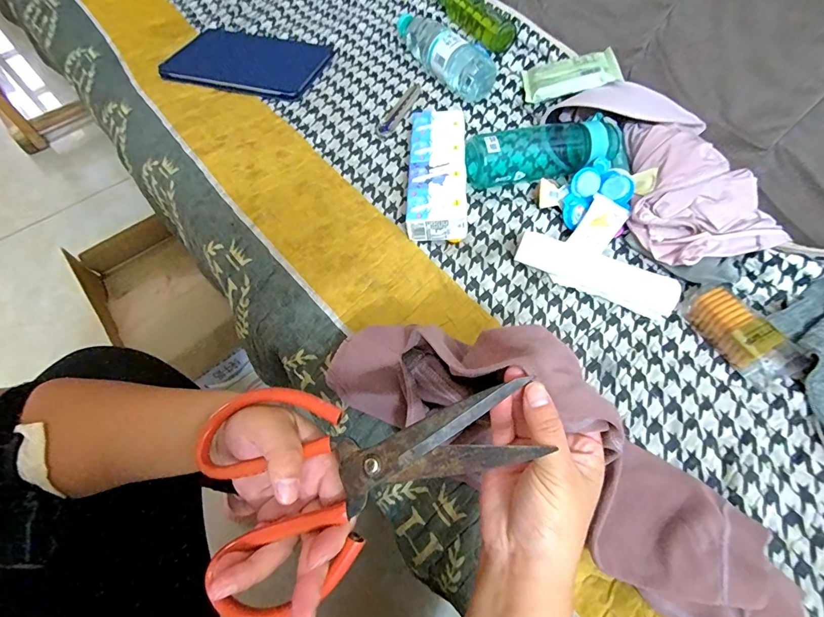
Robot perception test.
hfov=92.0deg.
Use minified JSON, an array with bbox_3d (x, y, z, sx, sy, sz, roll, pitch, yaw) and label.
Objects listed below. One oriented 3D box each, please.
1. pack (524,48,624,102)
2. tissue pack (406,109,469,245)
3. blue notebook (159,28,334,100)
[{"bbox_3d":[0.239,-0.358,0.604,0.133,0.023,0.089,-3,59,20],"label":"pack"},{"bbox_3d":[0.035,-0.187,0.533,0.076,0.038,0.211,4,59,-1],"label":"tissue pack"},{"bbox_3d":[-0.274,-0.423,0.681,0.246,0.014,0.186,12,59,4],"label":"blue notebook"}]

